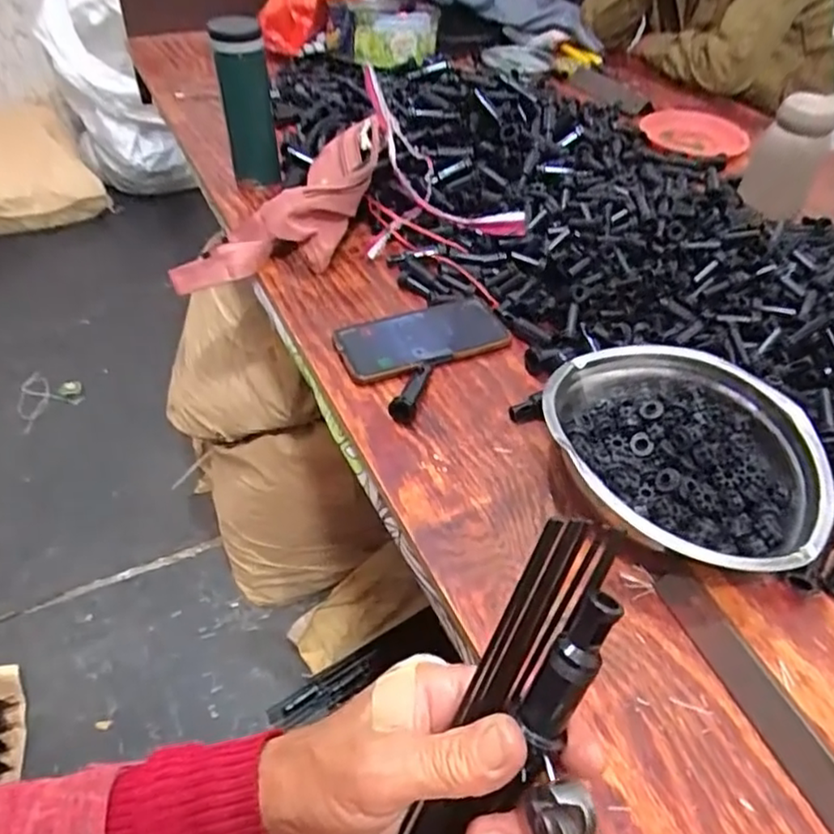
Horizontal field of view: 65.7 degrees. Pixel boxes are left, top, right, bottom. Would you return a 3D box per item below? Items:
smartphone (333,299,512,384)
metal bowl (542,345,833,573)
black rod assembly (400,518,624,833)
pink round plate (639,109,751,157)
[{"bbox_3d":[0.006,-0.077,0.625,0.163,0.011,0.076,-17,49,-21],"label":"smartphone"},{"bbox_3d":[0.194,0.031,0.496,0.191,0.067,0.198,13,45,8],"label":"metal bowl"},{"bbox_3d":[0.004,0.198,0.282,0.038,0.353,0.037,31,24,24],"label":"black rod assembly"},{"bbox_3d":[0.446,-0.458,1.040,0.162,0.017,0.147,18,46,13],"label":"pink round plate"}]

